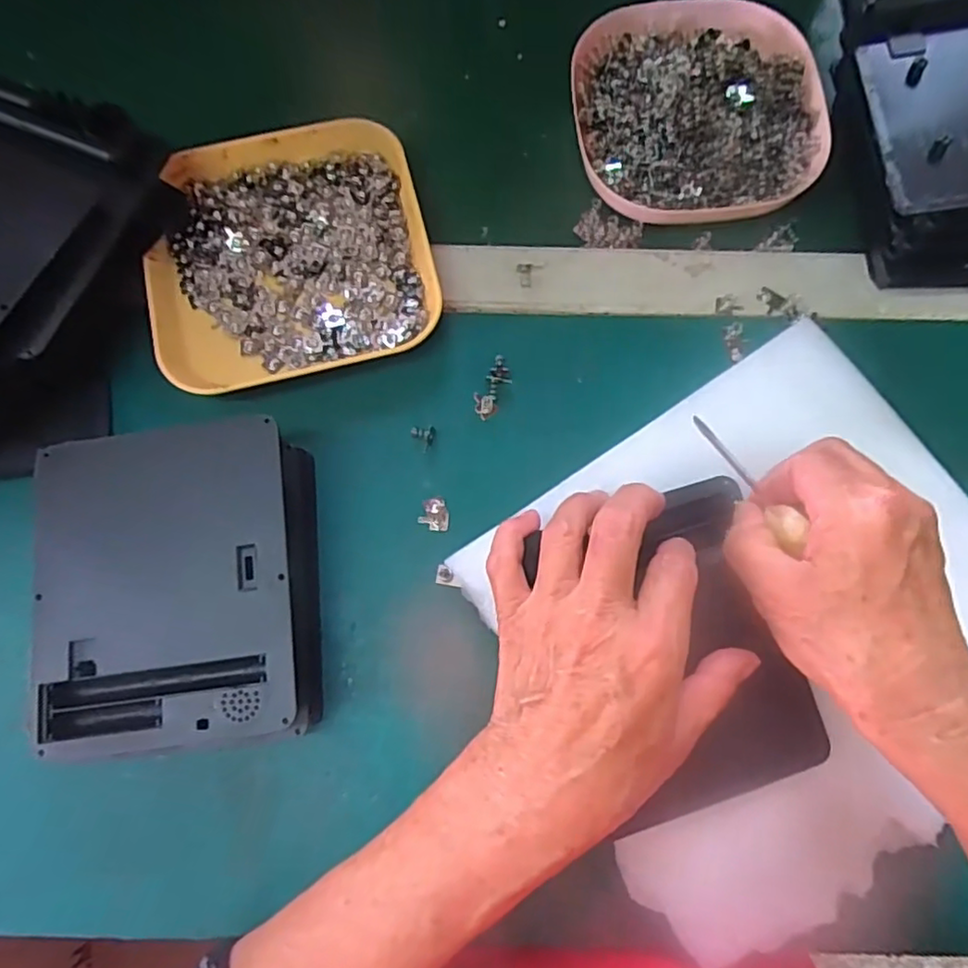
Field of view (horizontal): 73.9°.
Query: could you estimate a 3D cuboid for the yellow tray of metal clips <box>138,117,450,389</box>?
[{"bbox_3d":[-0.105,-0.123,0.348,0.143,0.021,0.139,-14,77,-4],"label":"yellow tray of metal clips"}]

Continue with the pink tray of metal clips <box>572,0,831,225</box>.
[{"bbox_3d":[0.119,-0.212,0.364,0.134,0.033,0.130,-9,77,-3],"label":"pink tray of metal clips"}]

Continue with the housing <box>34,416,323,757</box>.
[{"bbox_3d":[-0.140,0.045,0.292,0.118,0.045,0.143,-5,77,-2],"label":"housing"}]

